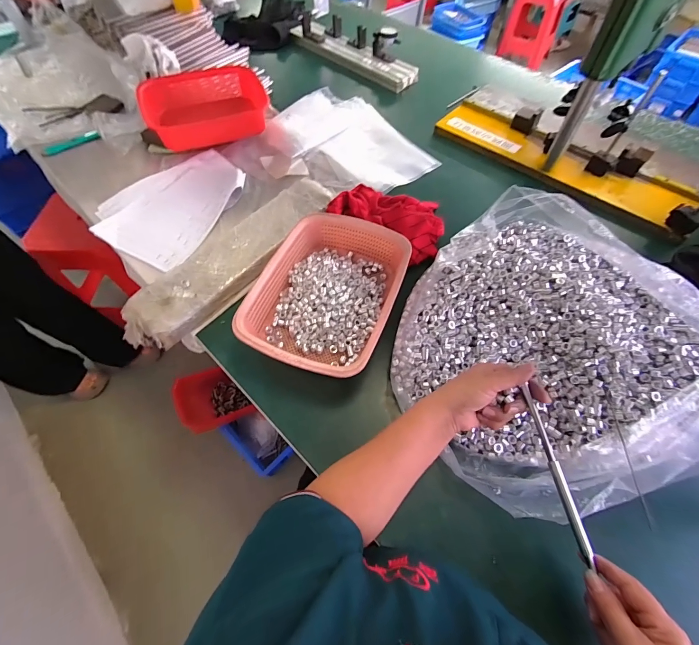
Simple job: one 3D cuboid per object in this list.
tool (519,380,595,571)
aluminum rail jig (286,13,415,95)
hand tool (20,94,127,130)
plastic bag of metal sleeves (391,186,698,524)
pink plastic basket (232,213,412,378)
[{"bbox_3d":[0.241,0.173,0.382,0.011,0.009,0.190,-11,74,-6],"label":"tool"},{"bbox_3d":[0.002,-0.859,1.020,0.481,0.097,0.109,41,68,20],"label":"aluminum rail jig"},{"bbox_3d":[-0.760,-0.577,0.899,0.250,0.034,0.103,-5,61,-3],"label":"hand tool"},{"bbox_3d":[0.296,0.018,0.468,0.414,0.150,0.448,26,64,14],"label":"plastic bag of metal sleeves"},{"bbox_3d":[-0.034,-0.051,0.567,0.218,0.071,0.300,19,62,10],"label":"pink plastic basket"}]

